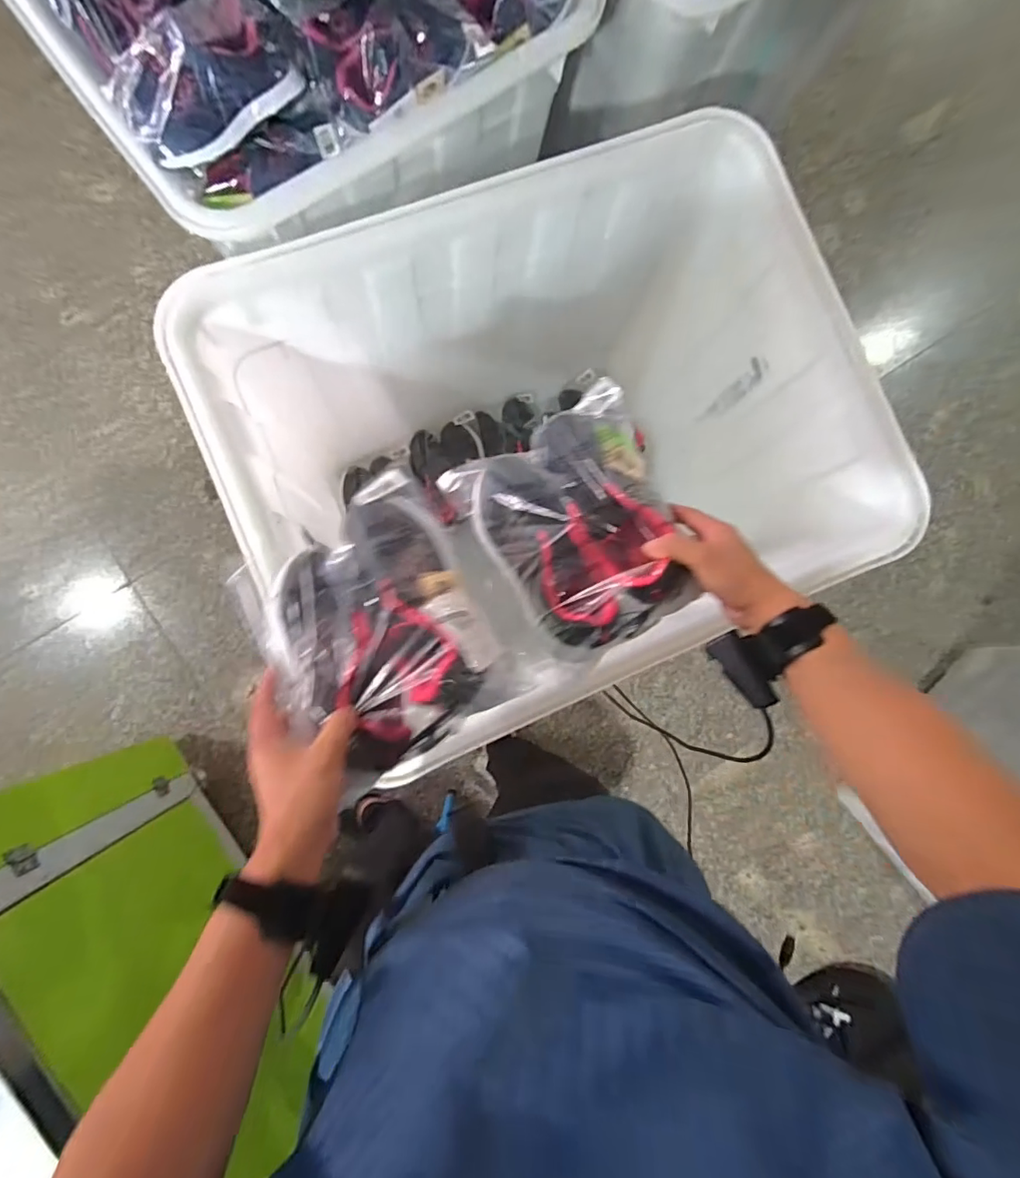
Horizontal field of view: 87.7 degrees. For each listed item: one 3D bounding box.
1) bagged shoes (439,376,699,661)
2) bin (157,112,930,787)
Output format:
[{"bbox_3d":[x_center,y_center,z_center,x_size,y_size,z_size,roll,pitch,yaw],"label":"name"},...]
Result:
[{"bbox_3d":[0.072,-0.066,0.584,0.214,0.110,0.270,-30,59,19],"label":"bagged shoes"},{"bbox_3d":[0.041,-0.210,1.013,0.912,0.589,0.725,-24,89,-7],"label":"bin"}]

